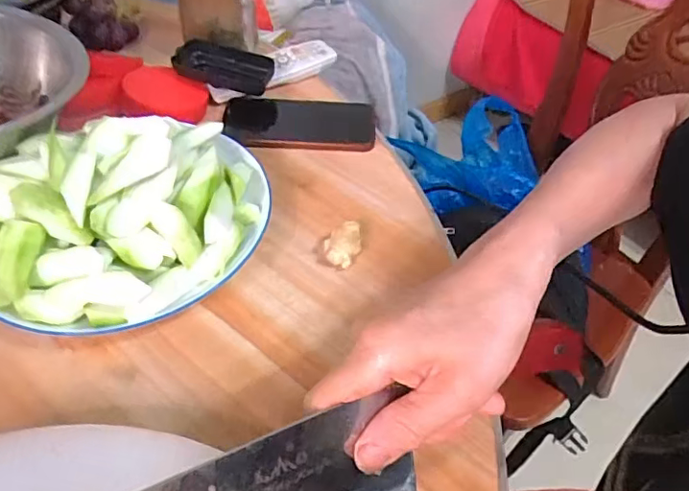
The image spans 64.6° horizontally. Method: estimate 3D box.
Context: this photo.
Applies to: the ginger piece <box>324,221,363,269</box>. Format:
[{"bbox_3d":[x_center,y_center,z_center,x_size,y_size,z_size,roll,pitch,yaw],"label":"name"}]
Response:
[{"bbox_3d":[0.001,0.000,0.466,0.027,0.019,0.038,27,52,22],"label":"ginger piece"}]

